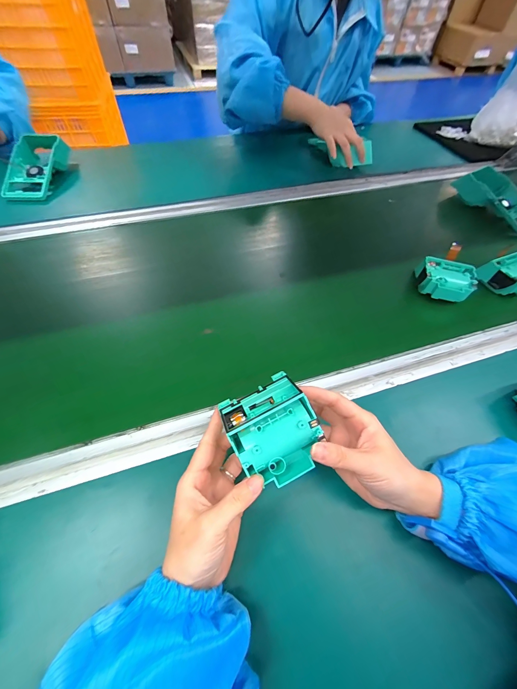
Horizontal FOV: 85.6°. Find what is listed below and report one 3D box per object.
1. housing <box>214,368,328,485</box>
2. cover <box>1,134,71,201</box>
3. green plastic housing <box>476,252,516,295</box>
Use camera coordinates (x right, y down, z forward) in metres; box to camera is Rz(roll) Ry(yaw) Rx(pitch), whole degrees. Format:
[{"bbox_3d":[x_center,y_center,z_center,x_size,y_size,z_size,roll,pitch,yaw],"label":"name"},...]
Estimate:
[{"bbox_3d":[0.011,0.079,0.254,0.078,0.046,0.080,-21,92,-5],"label":"housing"},{"bbox_3d":[-0.467,-0.379,0.589,0.095,0.047,0.189,-3,58,-5],"label":"cover"},{"bbox_3d":[0.423,-0.117,0.463,0.077,0.034,0.070,-19,61,-15],"label":"green plastic housing"}]

